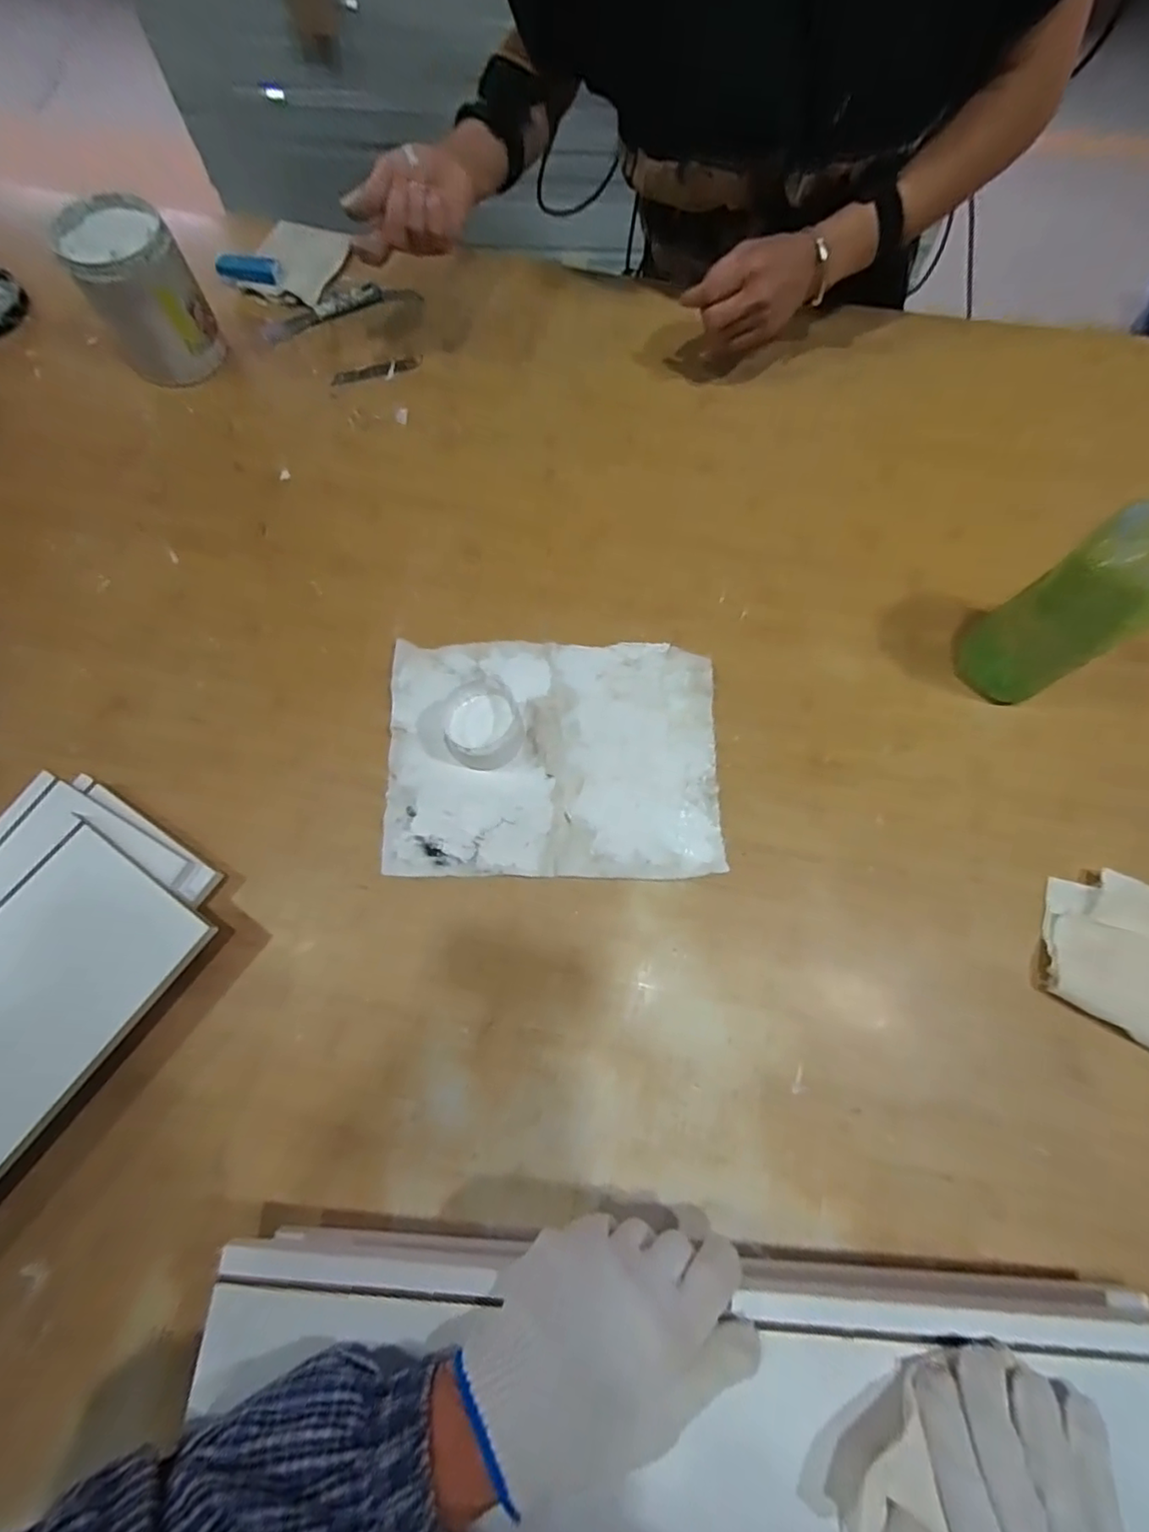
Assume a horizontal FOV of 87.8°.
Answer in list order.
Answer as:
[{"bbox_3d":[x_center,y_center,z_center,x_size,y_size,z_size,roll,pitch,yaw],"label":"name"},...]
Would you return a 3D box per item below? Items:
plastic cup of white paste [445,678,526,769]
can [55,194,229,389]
[{"bbox_3d":[-0.075,-0.036,0.494,0.062,0.040,0.067,0,72,0],"label":"plastic cup of white paste"},{"bbox_3d":[-0.421,-0.461,0.595,0.098,0.126,0.098,0,72,0],"label":"can"}]

